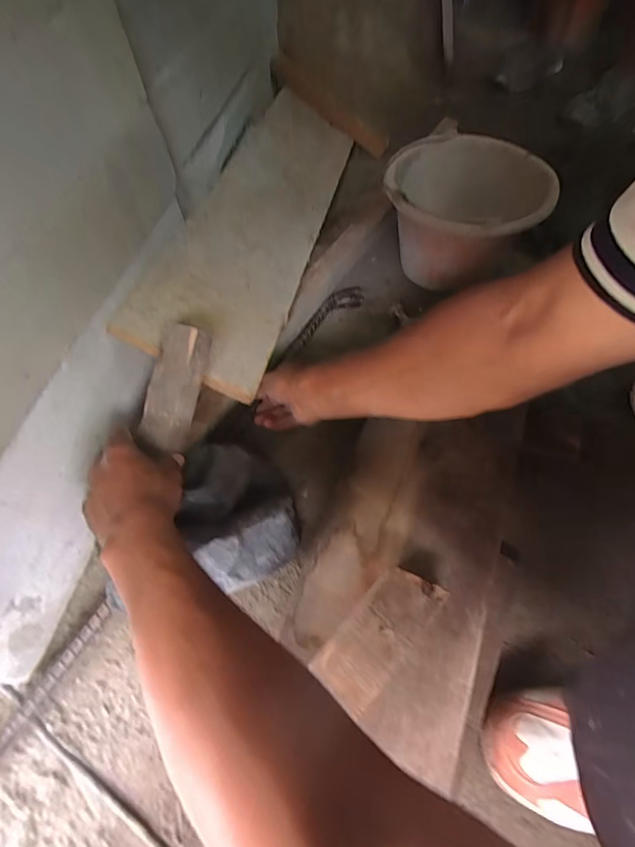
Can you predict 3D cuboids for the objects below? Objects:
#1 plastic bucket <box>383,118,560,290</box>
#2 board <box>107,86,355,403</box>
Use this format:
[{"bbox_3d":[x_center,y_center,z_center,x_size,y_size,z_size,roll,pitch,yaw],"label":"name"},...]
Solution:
[{"bbox_3d":[0.243,-0.341,0.690,0.235,0.160,0.235,14,61,9],"label":"plastic bucket"},{"bbox_3d":[-0.082,-0.373,0.697,0.188,0.025,0.748,27,56,-18],"label":"board"}]

